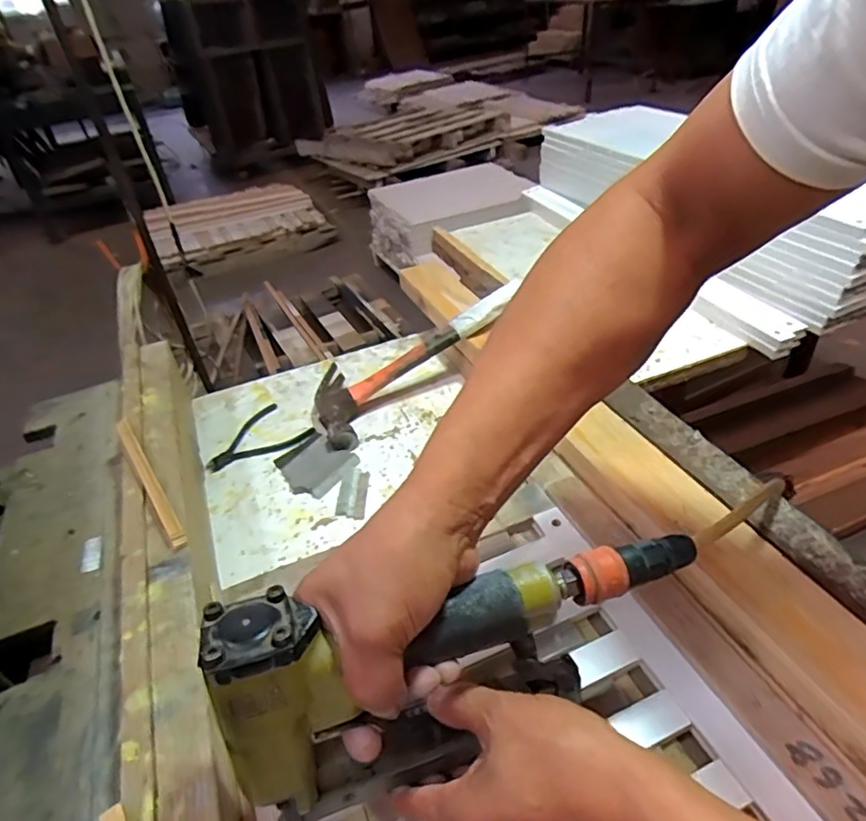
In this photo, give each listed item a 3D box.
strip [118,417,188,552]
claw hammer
[{"bbox_3d":[-0.244,0.055,0.496,0.012,0.011,0.190,-27,42,-25],"label":"strip"},{"bbox_3d":[-0.019,-0.068,0.687,0.288,0.028,0.131,-34,40,-5],"label":"claw hammer"}]

